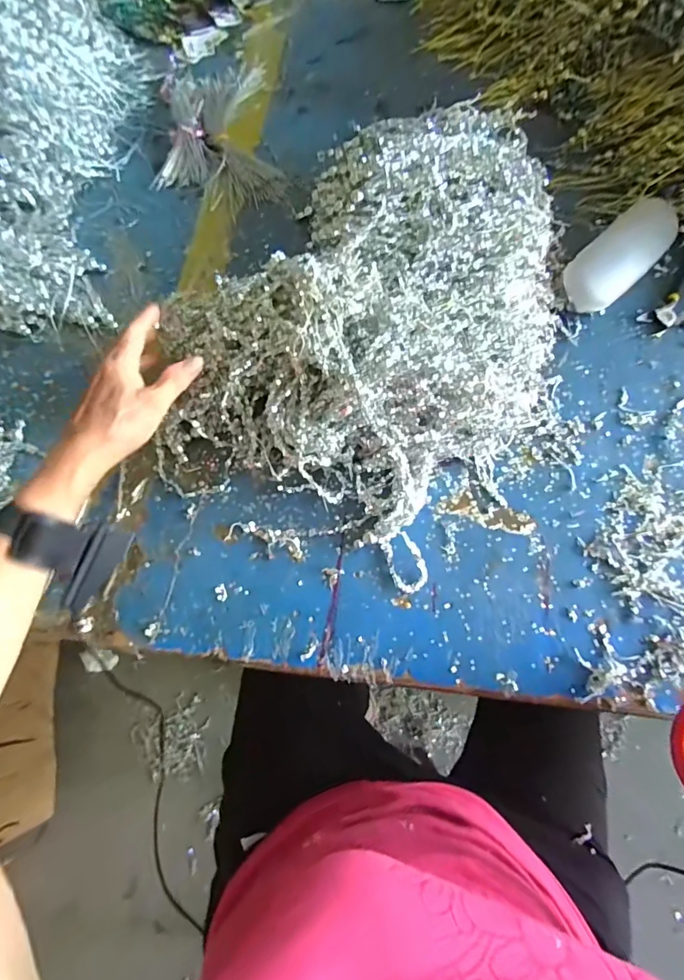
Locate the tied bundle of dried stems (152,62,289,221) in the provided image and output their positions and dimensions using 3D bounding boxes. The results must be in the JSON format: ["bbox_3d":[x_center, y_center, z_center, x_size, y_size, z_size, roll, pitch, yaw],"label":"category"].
[{"bbox_3d":[-0.163,-0.465,0.597,0.151,0.023,0.264,-11,69,-1],"label":"tied bundle of dried stems"}]

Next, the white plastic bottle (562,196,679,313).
[{"bbox_3d":[0.291,-0.245,0.486,0.161,0.041,0.058,-42,73,-12],"label":"white plastic bottle"}]

